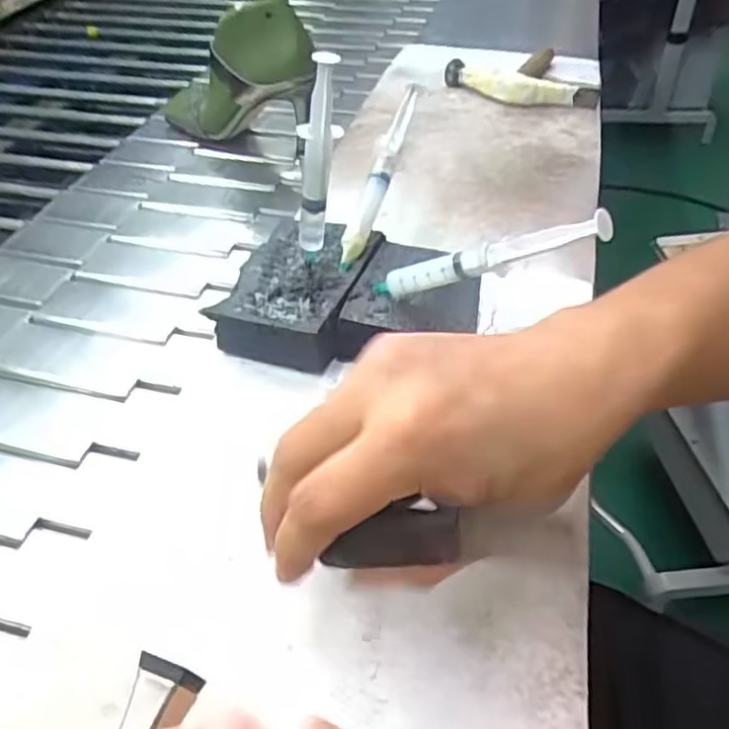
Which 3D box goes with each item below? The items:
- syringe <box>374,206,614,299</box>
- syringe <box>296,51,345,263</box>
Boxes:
[{"bbox_3d":[0.061,-0.058,0.391,0.161,0.019,0.015,-10,28,46],"label":"syringe"},{"bbox_3d":[-0.028,-0.122,0.425,0.029,0.141,0.027,-4,42,-3],"label":"syringe"}]

